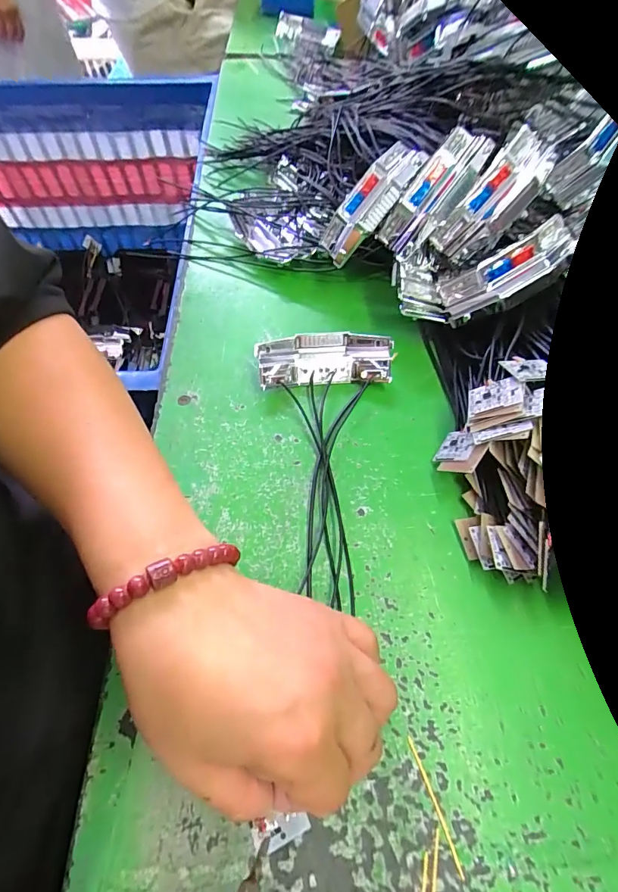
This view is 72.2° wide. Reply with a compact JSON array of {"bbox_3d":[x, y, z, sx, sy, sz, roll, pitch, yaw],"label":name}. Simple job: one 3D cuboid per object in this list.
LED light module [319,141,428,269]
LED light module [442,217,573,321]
[{"bbox_3d":[0.047,-0.187,0.329,0.018,0.095,0.038,9,41,-52],"label":"LED light module"},{"bbox_3d":[0.139,-0.124,0.297,0.095,0.023,0.034,-30,59,15],"label":"LED light module"}]

